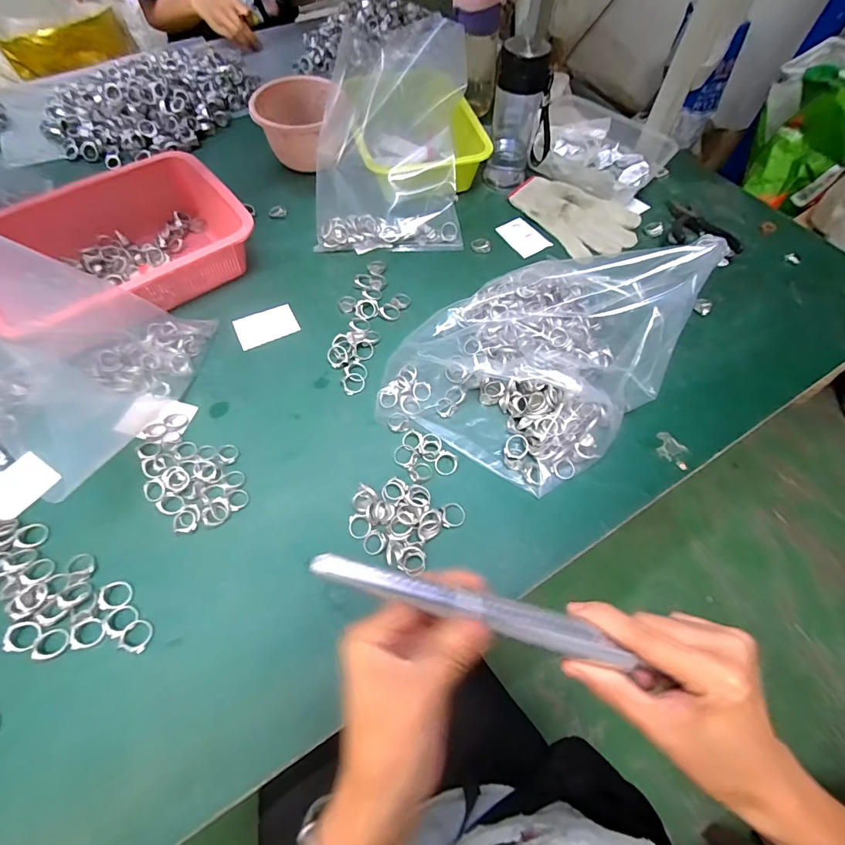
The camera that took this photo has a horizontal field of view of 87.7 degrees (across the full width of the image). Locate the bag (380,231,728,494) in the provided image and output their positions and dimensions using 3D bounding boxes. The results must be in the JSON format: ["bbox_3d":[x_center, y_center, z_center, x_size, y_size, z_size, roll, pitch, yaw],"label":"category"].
[{"bbox_3d":[0.125,-0.088,0.481,0.249,0.132,0.313,39,66,18],"label":"bag"}]

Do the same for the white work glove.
[{"bbox_3d":[0.242,-0.328,0.680,0.133,0.017,0.190,-29,66,-17],"label":"white work glove"}]

